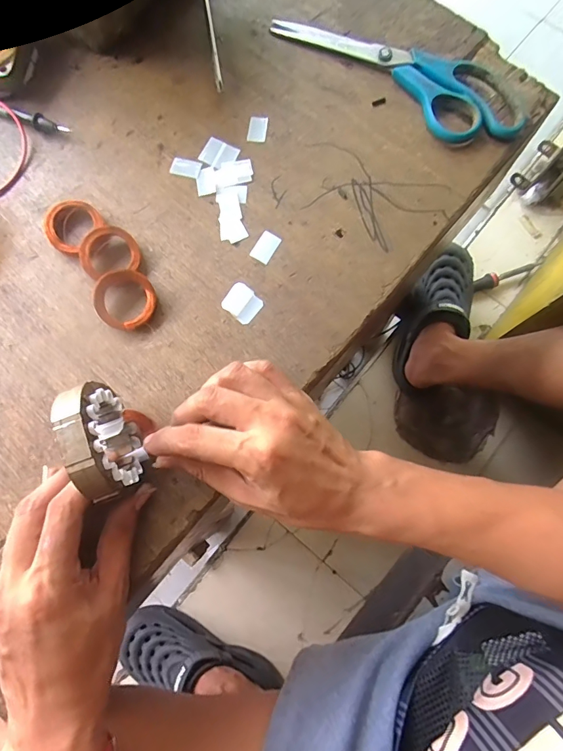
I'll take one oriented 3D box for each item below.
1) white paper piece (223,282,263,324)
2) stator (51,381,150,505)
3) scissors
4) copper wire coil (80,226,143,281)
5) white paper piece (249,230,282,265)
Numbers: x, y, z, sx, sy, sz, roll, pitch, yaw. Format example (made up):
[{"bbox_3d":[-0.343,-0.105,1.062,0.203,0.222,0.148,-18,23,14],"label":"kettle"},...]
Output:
[{"bbox_3d":[-0.030,-0.056,0.319,0.029,0.004,0.025,40,81,9],"label":"white paper piece"},{"bbox_3d":[-0.111,0.041,0.257,0.022,0.065,0.068,-23,78,-4],"label":"stator"},{"bbox_3d":[0.100,-0.265,0.353,0.227,0.018,0.069,42,81,9],"label":"scissors"},{"bbox_3d":[-0.132,-0.095,0.323,0.044,0.018,0.038,-7,77,-1],"label":"copper wire coil"},{"bbox_3d":[-0.013,-0.103,0.329,0.016,0.004,0.025,30,80,7],"label":"white paper piece"}]

